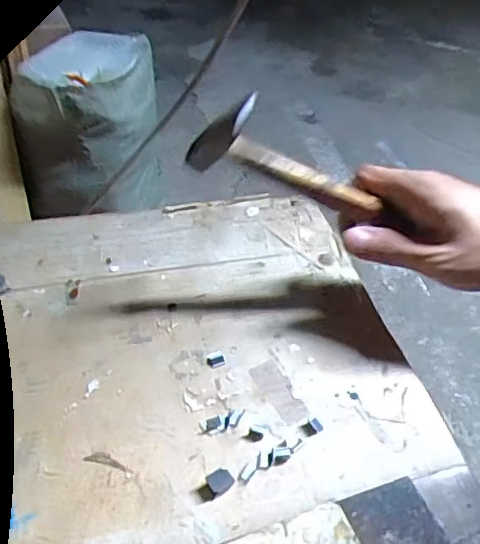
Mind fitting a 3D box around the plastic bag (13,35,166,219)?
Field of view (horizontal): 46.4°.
[{"bbox_3d":[-0.323,-0.307,1.241,0.306,0.354,0.250,-6,43,-10],"label":"plastic bag"}]

